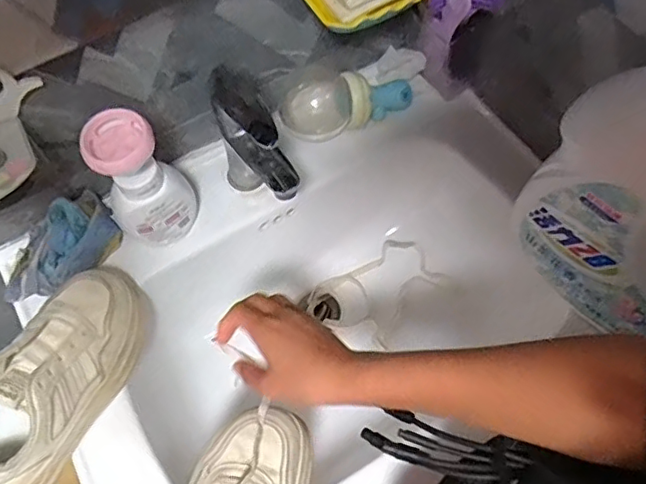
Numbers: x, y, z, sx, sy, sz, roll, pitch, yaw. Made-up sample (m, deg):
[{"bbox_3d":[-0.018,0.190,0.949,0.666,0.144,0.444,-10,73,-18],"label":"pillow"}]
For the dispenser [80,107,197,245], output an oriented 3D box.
[{"bbox_3d":[-0.185,-0.061,0.594,0.083,0.153,0.058,-37,66,-16],"label":"dispenser"}]

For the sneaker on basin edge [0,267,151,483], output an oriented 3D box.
[{"bbox_3d":[-0.250,0.128,0.536,0.086,0.093,0.247,16,63,11],"label":"sneaker on basin edge"}]

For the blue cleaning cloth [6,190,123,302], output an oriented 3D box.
[{"bbox_3d":[-0.284,0.005,0.617,0.079,0.057,0.138,34,68,19],"label":"blue cleaning cloth"}]

